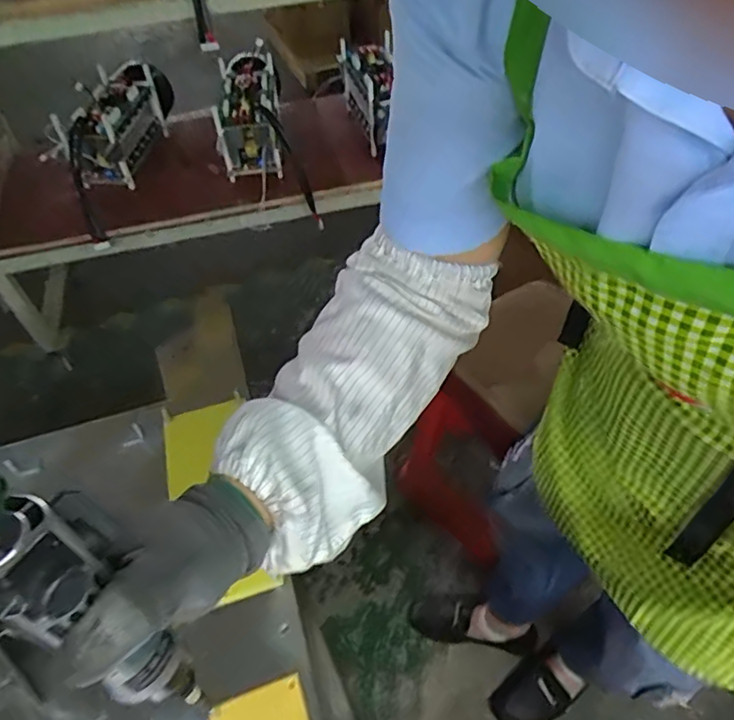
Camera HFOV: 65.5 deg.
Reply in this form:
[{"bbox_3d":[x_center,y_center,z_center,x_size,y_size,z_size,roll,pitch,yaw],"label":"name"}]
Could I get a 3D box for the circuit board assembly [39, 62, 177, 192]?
[{"bbox_3d":[-0.700,-0.671,1.594,0.167,0.170,0.489,3,50,6],"label":"circuit board assembly"}]

